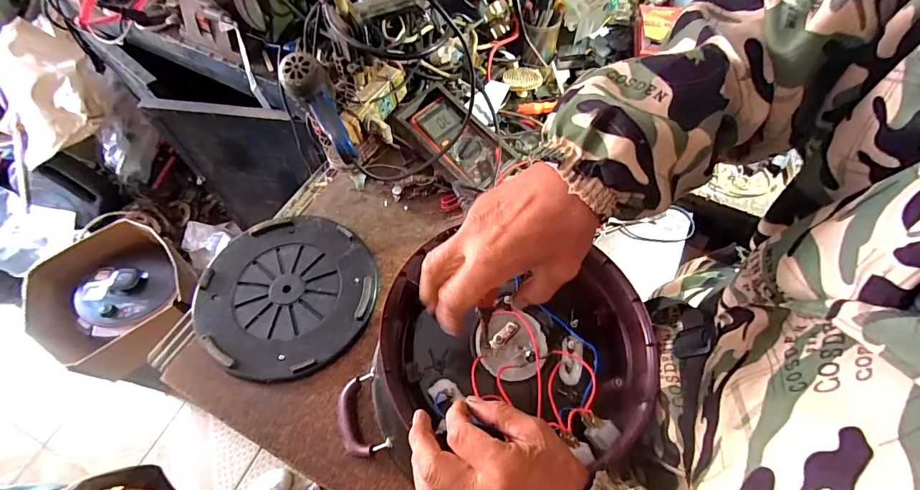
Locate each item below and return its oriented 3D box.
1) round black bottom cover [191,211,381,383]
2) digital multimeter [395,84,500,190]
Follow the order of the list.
[{"bbox_3d":[-0.255,0.067,0.604,0.248,0.016,0.247,1,59,-2],"label":"round black bottom cover"},{"bbox_3d":[-0.012,-0.176,0.689,0.109,0.054,0.195,-34,67,-17],"label":"digital multimeter"}]

